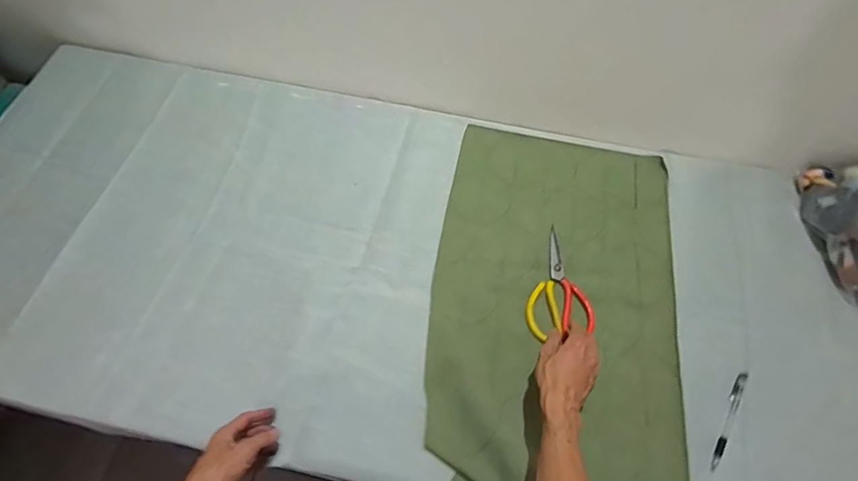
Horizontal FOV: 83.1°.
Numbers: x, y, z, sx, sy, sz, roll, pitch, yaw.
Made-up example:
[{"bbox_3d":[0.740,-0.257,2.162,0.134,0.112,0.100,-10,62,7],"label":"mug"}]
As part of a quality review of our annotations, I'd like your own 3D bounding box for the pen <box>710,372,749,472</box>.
[{"bbox_3d":[0.449,0.268,0.722,0.017,0.008,0.158,27,67,12],"label":"pen"}]

